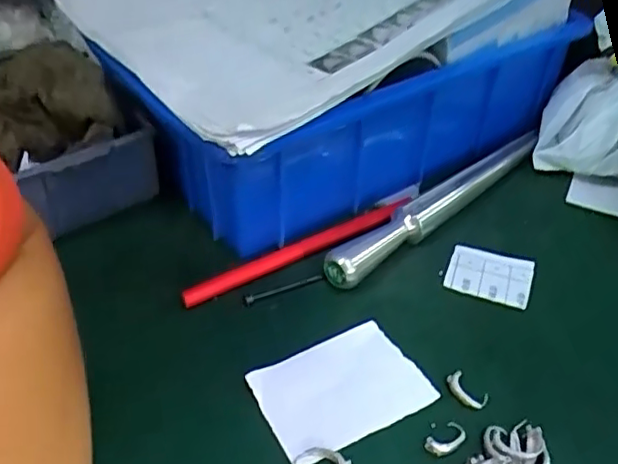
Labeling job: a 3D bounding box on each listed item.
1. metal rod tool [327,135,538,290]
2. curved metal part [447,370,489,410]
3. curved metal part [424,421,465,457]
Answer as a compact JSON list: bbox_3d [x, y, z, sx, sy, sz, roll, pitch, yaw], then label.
[{"bbox_3d":[0.081,-0.017,0.377,0.189,0.022,0.019,-31,51,-32],"label":"metal rod tool"},{"bbox_3d":[0.074,0.074,0.289,0.011,0.005,0.020,-32,51,-32],"label":"curved metal part"},{"bbox_3d":[0.061,0.090,0.271,0.021,0.004,0.011,-25,48,-27],"label":"curved metal part"}]

